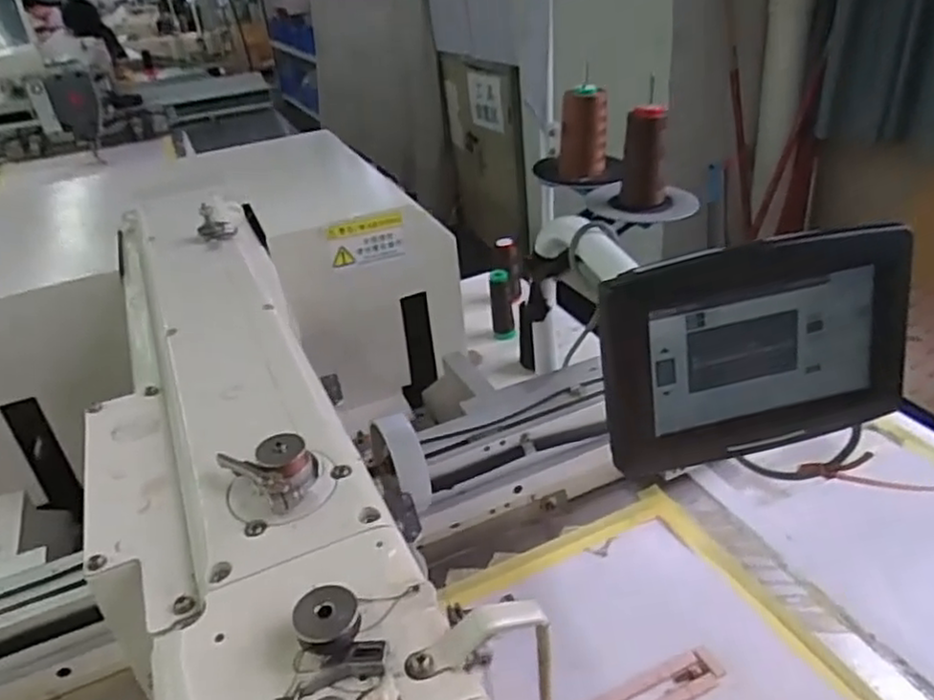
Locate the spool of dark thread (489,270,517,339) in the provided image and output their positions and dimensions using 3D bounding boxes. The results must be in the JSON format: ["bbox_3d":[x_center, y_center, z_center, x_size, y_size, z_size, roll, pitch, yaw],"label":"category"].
[{"bbox_3d":[0.059,-0.075,1.155,0.035,0.122,0.028,-7,32,0],"label":"spool of dark thread"}]

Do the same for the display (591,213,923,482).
[{"bbox_3d":[0.190,-0.001,0.457,0.206,0.137,0.034,-12,32,-7],"label":"display"}]

